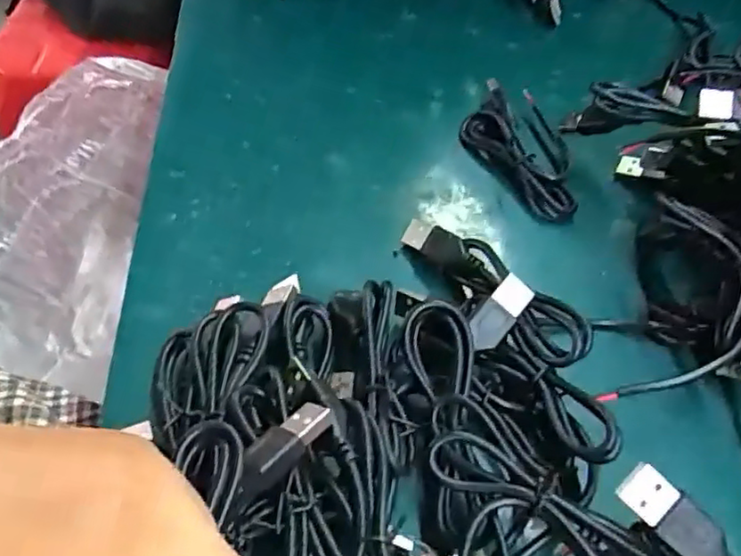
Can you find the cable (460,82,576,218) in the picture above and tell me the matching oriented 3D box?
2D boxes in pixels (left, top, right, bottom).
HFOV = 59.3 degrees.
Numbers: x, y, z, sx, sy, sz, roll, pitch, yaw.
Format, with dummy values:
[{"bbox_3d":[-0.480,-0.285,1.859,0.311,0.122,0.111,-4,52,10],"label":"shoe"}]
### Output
[{"bbox_3d":[0.077,-0.066,0.328,0.046,0.015,0.090,-12,52,-14],"label":"cable"}]

